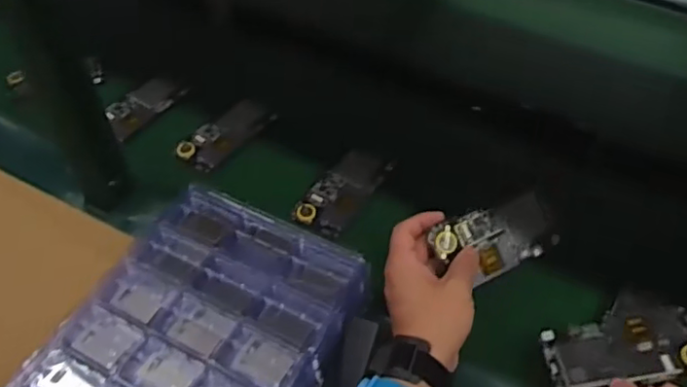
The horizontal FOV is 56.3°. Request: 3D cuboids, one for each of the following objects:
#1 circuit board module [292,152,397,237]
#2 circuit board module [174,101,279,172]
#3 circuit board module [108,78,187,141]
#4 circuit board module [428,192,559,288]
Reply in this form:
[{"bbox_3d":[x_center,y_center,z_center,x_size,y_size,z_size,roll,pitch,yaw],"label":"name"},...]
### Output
[{"bbox_3d":[-0.001,-0.002,0.722,0.057,0.015,0.121,28,56,24],"label":"circuit board module"},{"bbox_3d":[-0.140,-0.077,0.798,0.069,0.014,0.137,25,48,28],"label":"circuit board module"},{"bbox_3d":[-0.258,-0.113,0.827,0.050,0.019,0.106,30,57,25],"label":"circuit board module"},{"bbox_3d":[0.143,0.043,0.602,0.119,0.010,0.061,-22,83,-19],"label":"circuit board module"}]

